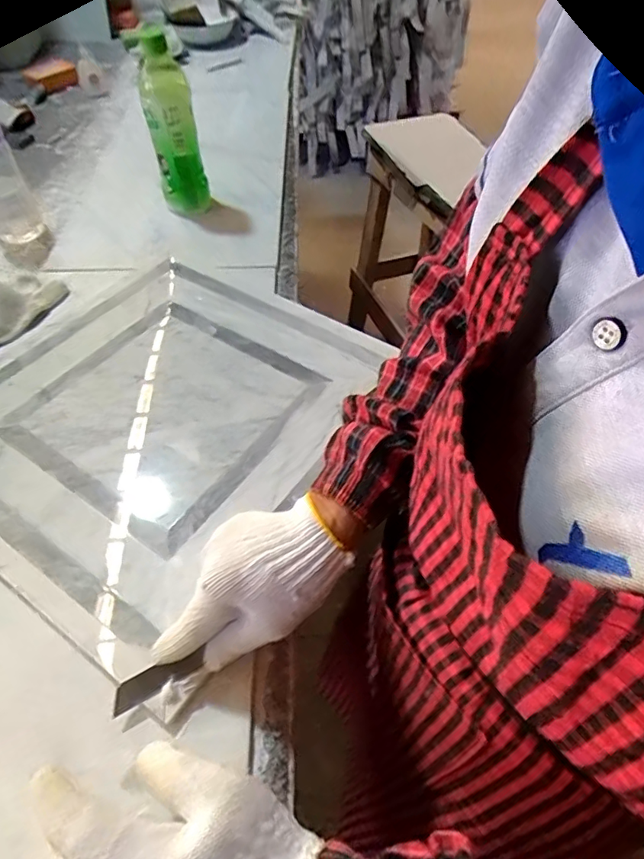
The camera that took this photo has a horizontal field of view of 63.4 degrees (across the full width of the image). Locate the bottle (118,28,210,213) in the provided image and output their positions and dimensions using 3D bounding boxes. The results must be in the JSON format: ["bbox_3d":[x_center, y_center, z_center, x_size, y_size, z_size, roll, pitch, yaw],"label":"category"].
[{"bbox_3d":[-0.193,-0.388,0.668,0.062,0.196,0.062,-15,52,-7],"label":"bottle"}]

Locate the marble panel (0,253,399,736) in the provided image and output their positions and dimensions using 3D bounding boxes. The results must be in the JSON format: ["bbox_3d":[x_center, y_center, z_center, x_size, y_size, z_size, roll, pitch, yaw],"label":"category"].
[{"bbox_3d":[-0.169,-0.031,0.520,0.366,0.019,0.391,27,58,23],"label":"marble panel"}]

